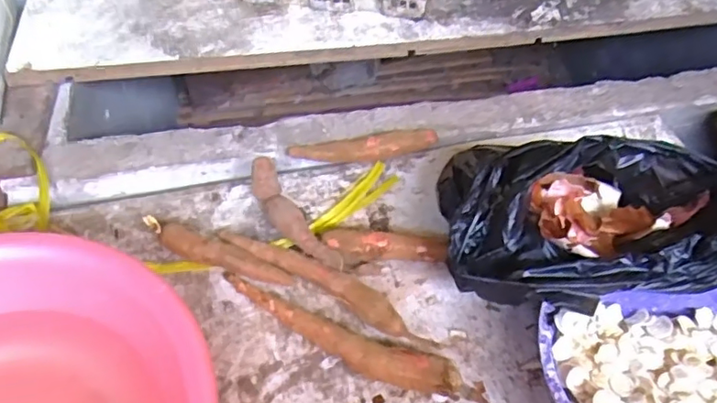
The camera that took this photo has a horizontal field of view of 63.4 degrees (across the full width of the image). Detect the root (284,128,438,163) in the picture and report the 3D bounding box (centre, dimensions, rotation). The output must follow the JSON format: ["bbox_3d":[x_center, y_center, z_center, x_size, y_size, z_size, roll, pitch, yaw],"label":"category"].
[{"bbox_3d":[0.007,-0.072,0.778,0.195,0.031,0.039,-4,49,-5],"label":"root"}]

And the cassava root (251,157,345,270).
[{"bbox_3d":[-0.079,0.023,0.694,0.040,0.041,0.189,-22,53,-20],"label":"cassava root"}]

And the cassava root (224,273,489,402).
[{"bbox_3d":[-0.017,0.138,0.589,0.294,0.034,0.046,20,51,15],"label":"cassava root"}]

